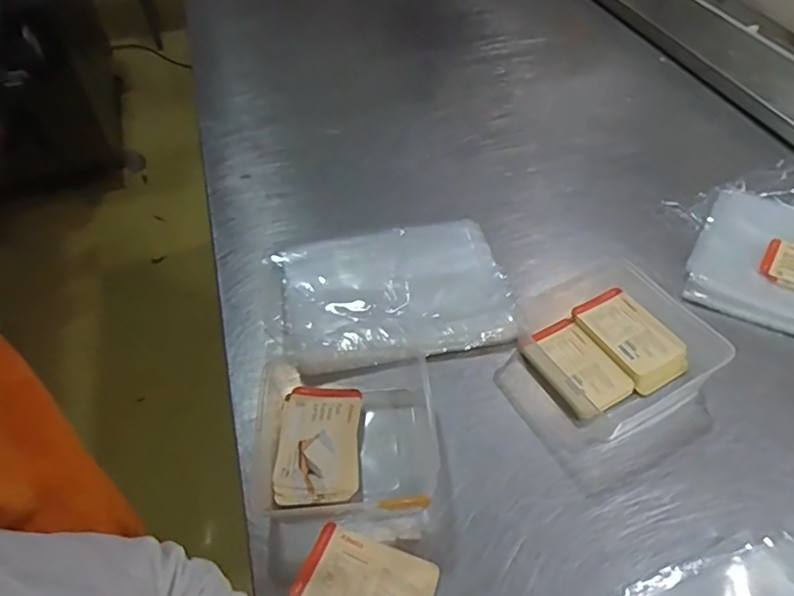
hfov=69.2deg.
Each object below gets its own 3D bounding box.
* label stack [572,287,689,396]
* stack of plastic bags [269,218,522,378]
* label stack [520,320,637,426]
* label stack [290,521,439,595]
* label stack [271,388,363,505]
[{"bbox_3d":[0.306,0.051,0.757,0.093,0.028,0.145,-25,51,-18],"label":"label stack"},{"bbox_3d":[-0.007,-0.008,0.829,0.323,0.037,0.236,-11,48,-6],"label":"stack of plastic bags"},{"bbox_3d":[0.227,0.090,0.738,0.089,0.019,0.126,-26,51,-19],"label":"label stack"},{"bbox_3d":[-0.031,0.289,0.578,0.130,0.015,0.088,14,50,16],"label":"label stack"},{"bbox_3d":[-0.090,0.169,0.674,0.092,0.019,0.146,-3,47,1],"label":"label stack"}]

